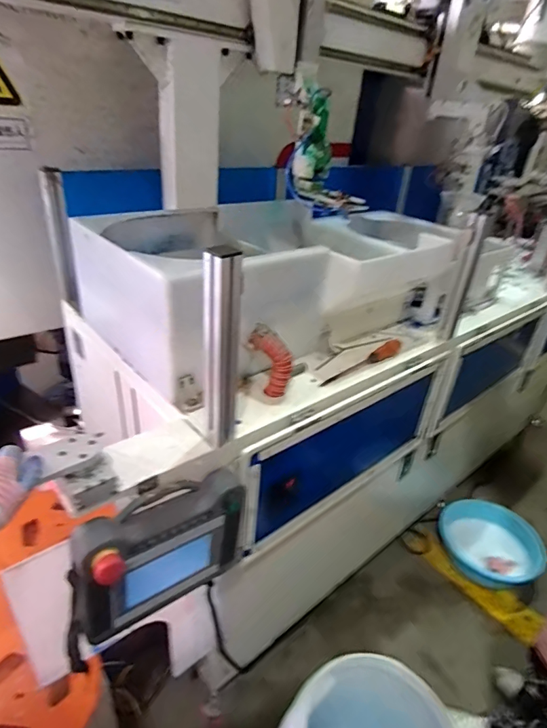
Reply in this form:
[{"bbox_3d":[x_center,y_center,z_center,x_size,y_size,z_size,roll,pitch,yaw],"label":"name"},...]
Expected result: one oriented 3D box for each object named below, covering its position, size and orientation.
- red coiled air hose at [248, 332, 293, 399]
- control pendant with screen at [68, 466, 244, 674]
[{"bbox_3d":[-0.005,-0.002,0.937,0.102,0.126,0.040,29,37,34],"label":"red coiled air hose"},{"bbox_3d":[-0.188,0.329,0.749,0.325,0.231,0.077,-20,39,-36],"label":"control pendant with screen"}]

